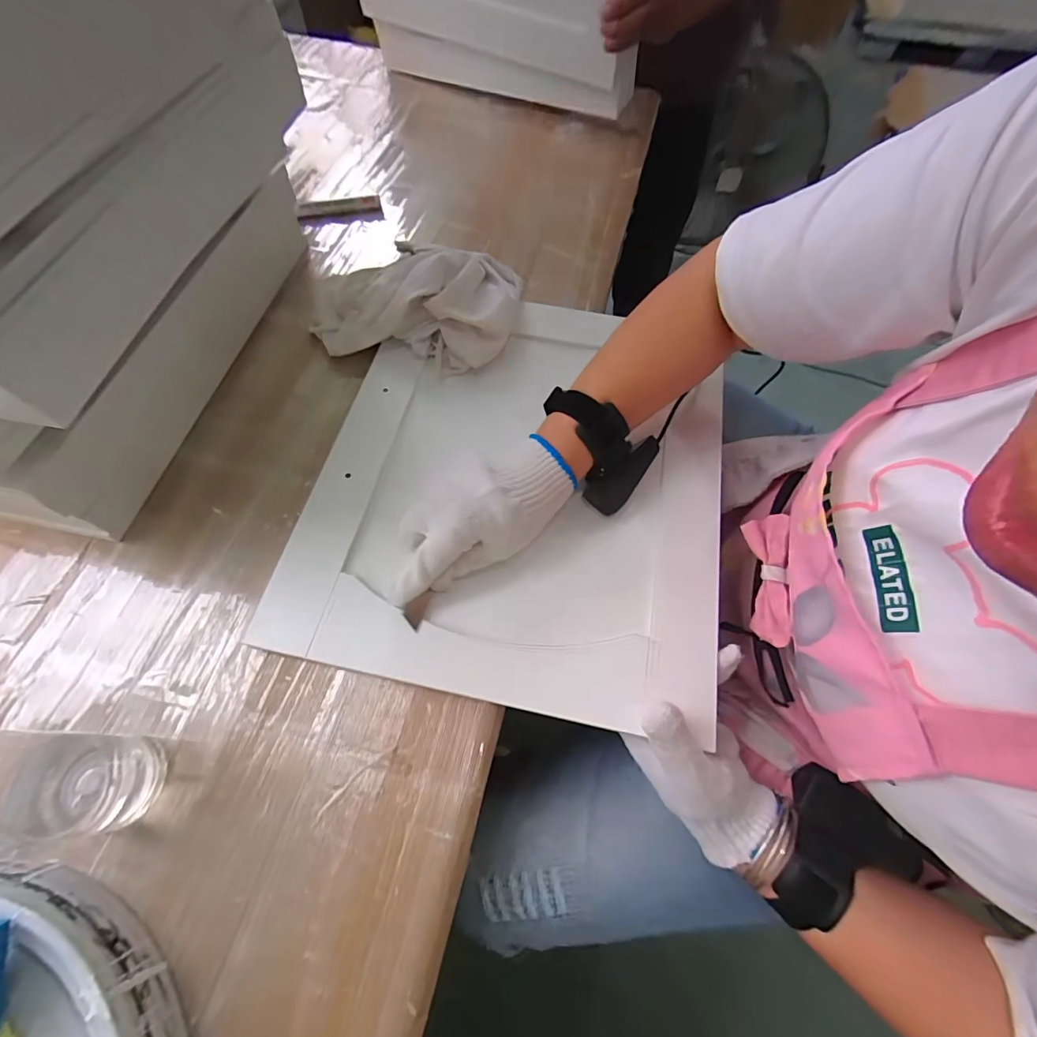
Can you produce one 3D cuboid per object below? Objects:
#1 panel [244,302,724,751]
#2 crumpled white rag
[{"bbox_3d":[0.004,-0.041,0.396,0.332,0.015,0.367,11,64,4],"label":"panel"},{"bbox_3d":[-0.102,-0.222,0.456,0.213,0.072,0.151,-3,63,-3],"label":"crumpled white rag"}]

